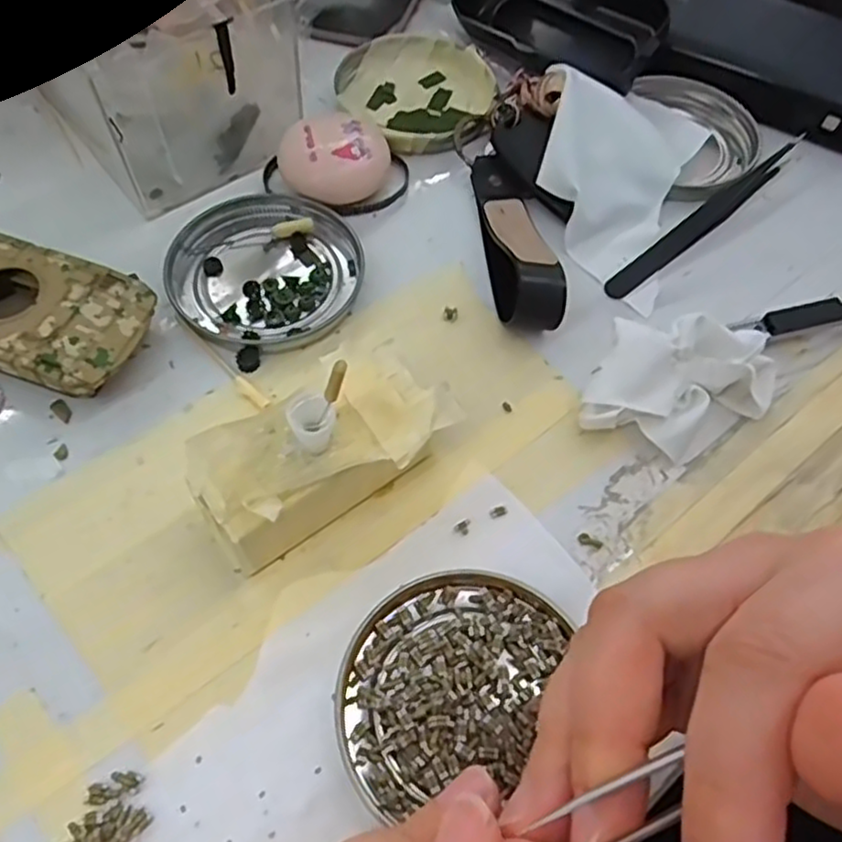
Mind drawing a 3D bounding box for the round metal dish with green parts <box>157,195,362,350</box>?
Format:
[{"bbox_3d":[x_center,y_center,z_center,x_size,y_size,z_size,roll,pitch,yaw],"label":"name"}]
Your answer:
[{"bbox_3d":[-0.065,-0.064,0.295,0.076,0.009,0.075,1,61,-2],"label":"round metal dish with green parts"}]

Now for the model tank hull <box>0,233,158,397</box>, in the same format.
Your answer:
[{"bbox_3d":[-0.151,-0.039,0.268,0.095,0.024,0.053,18,62,7],"label":"model tank hull"}]

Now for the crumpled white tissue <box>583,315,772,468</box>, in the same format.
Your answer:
[{"bbox_3d":[0.098,-0.013,0.264,0.075,0.025,0.046,0,61,-3],"label":"crumpled white tissue"}]

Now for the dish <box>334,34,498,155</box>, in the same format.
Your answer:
[{"bbox_3d":[-0.001,-0.167,0.355,0.072,0.013,0.081,-30,67,-18],"label":"dish"}]

